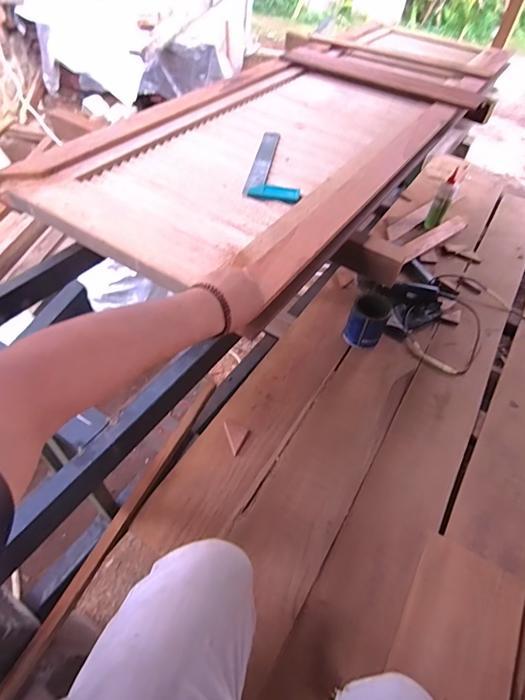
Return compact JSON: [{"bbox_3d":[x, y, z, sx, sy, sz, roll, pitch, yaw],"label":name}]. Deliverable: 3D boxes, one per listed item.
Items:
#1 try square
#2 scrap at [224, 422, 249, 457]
[{"bbox_3d":[0.038,-0.407,0.872,0.113,0.013,0.297,9,52,5],"label":"try square"},{"bbox_3d":[-0.077,0.219,1.002,0.062,0.004,0.076,18,53,11],"label":"scrap"}]

